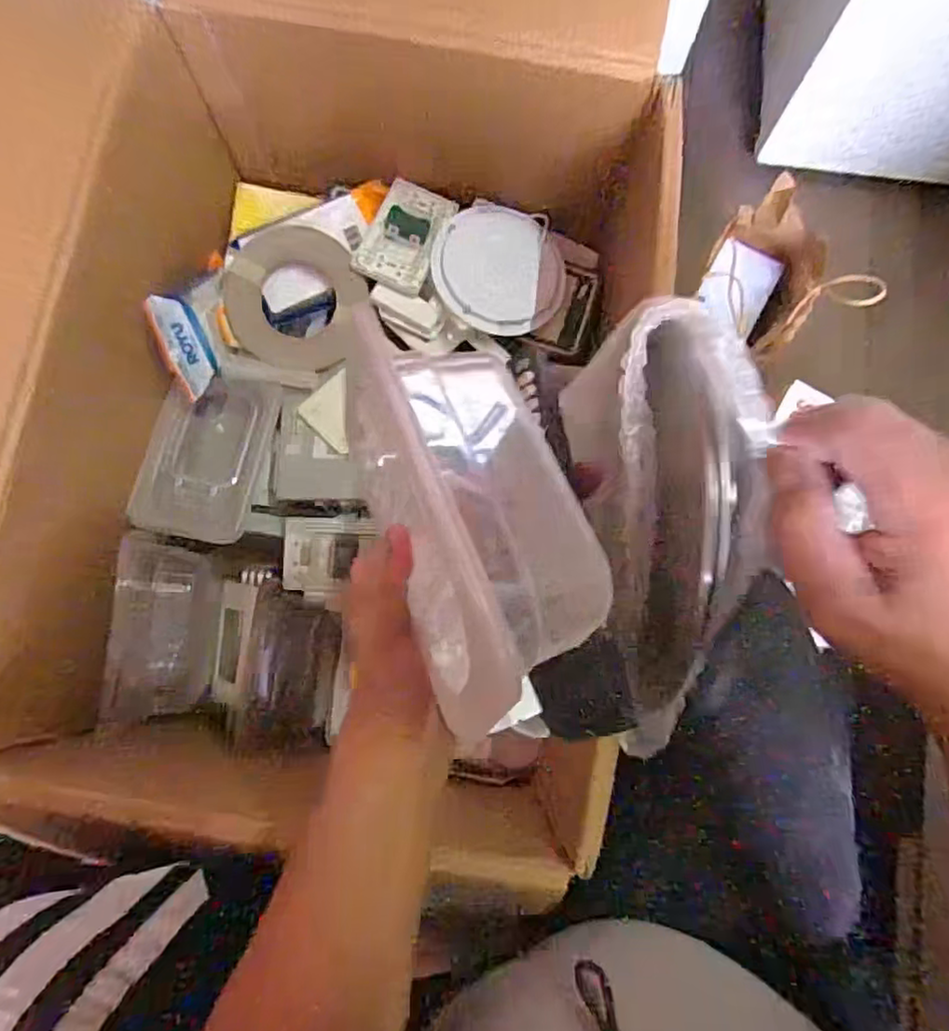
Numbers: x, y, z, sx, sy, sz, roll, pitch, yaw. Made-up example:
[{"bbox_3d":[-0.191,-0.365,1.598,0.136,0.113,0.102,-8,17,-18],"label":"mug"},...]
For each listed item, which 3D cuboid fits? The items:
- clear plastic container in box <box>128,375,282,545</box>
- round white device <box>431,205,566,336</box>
[{"bbox_3d":[-0.256,-0.055,0.621,0.104,0.041,0.159,13,75,-16],"label":"clear plastic container in box"},{"bbox_3d":[0.025,-0.249,0.647,0.133,0.017,0.133,2,81,-12],"label":"round white device"}]

